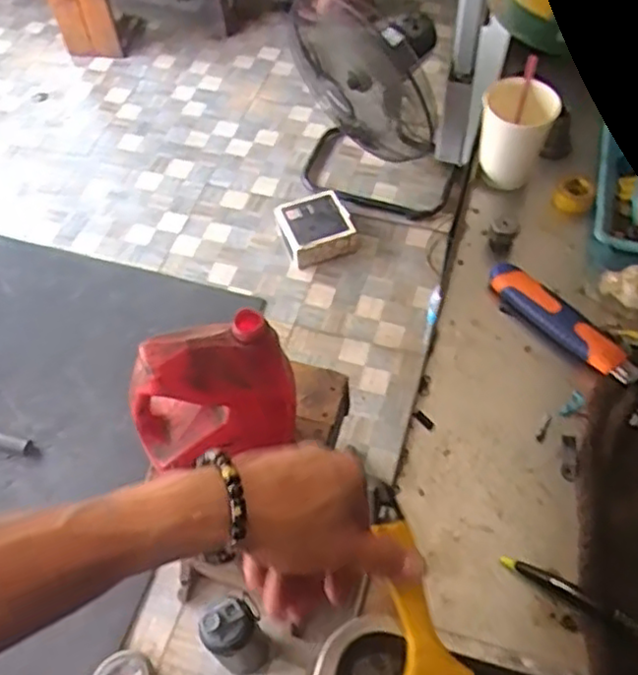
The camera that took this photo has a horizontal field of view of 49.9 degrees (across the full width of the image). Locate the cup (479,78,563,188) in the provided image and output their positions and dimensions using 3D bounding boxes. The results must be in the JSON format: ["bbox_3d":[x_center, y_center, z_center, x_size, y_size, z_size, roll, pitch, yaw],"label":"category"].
[{"bbox_3d":[0.198,-0.202,0.698,0.070,0.103,0.075,-1,57,2],"label":"cup"}]

